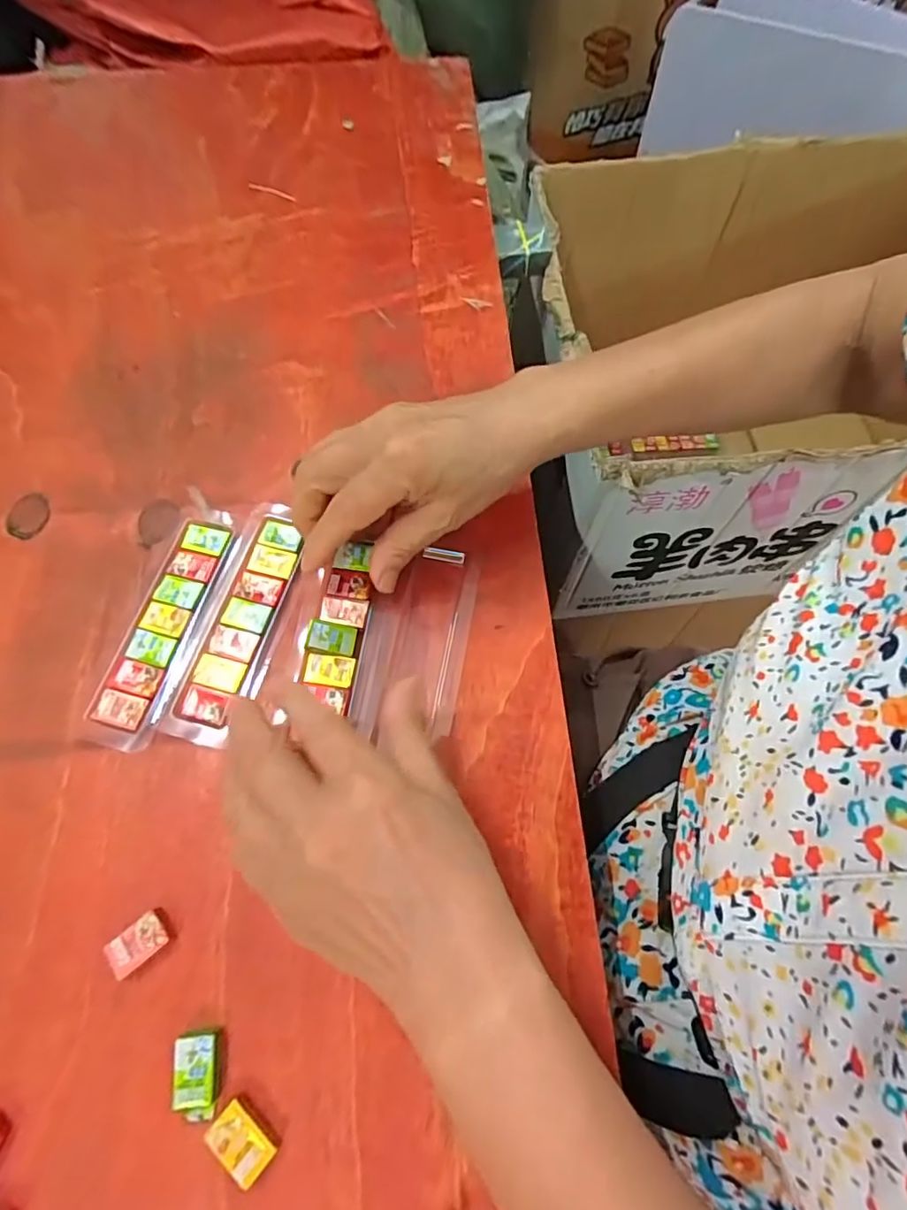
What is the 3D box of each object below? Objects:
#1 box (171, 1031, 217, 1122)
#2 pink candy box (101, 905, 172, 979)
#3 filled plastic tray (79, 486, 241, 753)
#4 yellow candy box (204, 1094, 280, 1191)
[{"bbox_3d":[-0.107,0.196,0.232,0.017,0.010,0.030,-6,68,-3],"label":"box"},{"bbox_3d":[-0.140,0.151,0.249,0.025,0.009,0.017,-36,73,-14],"label":"pink candy box"},{"bbox_3d":[-0.156,0.004,0.309,0.040,0.008,0.148,11,68,4],"label":"filled plastic tray"},{"bbox_3d":[-0.085,0.215,0.223,0.026,0.010,0.016,38,72,14],"label":"yellow candy box"}]

